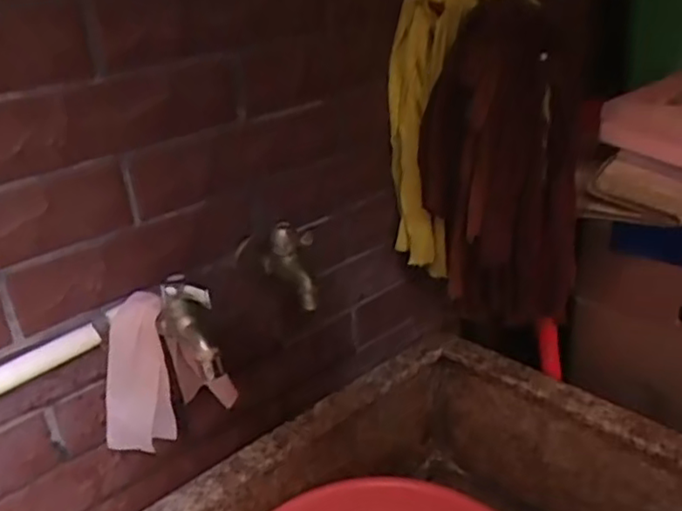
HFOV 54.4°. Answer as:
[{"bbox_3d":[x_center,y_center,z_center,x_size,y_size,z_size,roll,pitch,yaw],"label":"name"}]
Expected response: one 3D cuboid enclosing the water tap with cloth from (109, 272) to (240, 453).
[{"bbox_3d":[-0.143,0.087,0.562,0.116,0.157,0.063,4,26,18],"label":"water tap with cloth"}]

